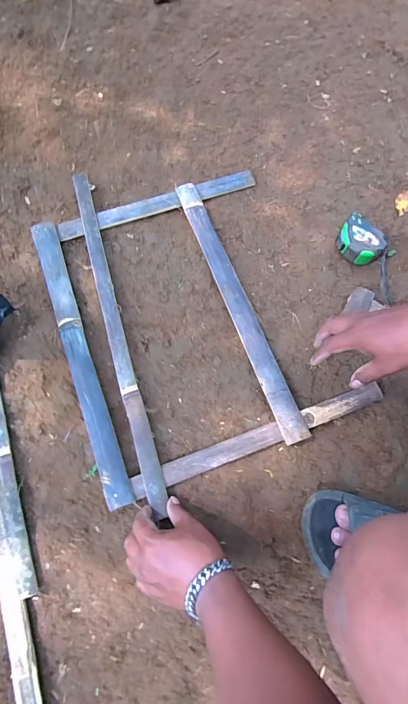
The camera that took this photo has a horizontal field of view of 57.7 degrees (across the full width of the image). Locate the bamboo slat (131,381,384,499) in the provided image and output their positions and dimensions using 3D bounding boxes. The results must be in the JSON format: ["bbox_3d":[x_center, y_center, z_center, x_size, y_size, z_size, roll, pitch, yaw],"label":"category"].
[{"bbox_3d":[0.083,0.123,0.536,0.381,0.015,0.032,-20,74,-8],"label":"bamboo slat"}]

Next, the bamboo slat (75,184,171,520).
[{"bbox_3d":[-0.140,-0.045,0.572,0.028,0.011,0.565,-16,74,-6],"label":"bamboo slat"}]

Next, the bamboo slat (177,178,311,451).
[{"bbox_3d":[0.051,-0.082,0.589,0.036,0.015,0.460,-21,74,-4],"label":"bamboo slat"}]

